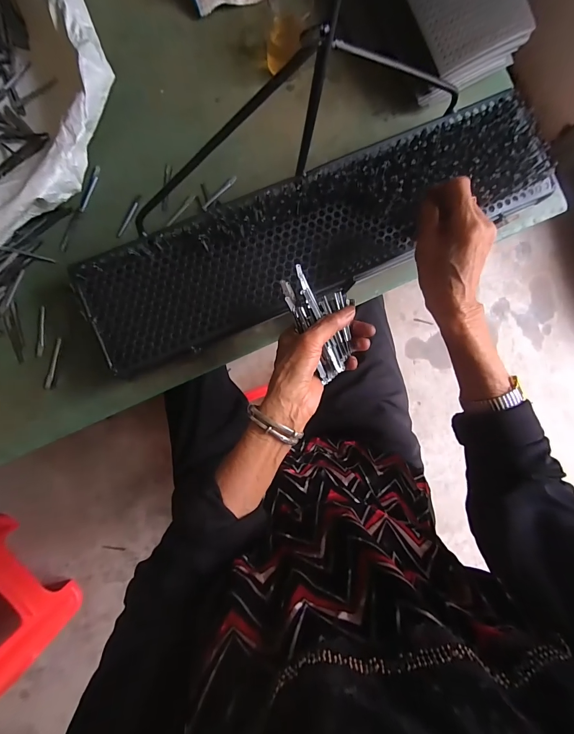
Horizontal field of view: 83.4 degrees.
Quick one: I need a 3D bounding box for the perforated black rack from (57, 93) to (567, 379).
[{"bbox_3d":[0.041,-0.167,0.395,0.588,0.031,0.144,-25,92,-2],"label":"perforated black rack"}]

